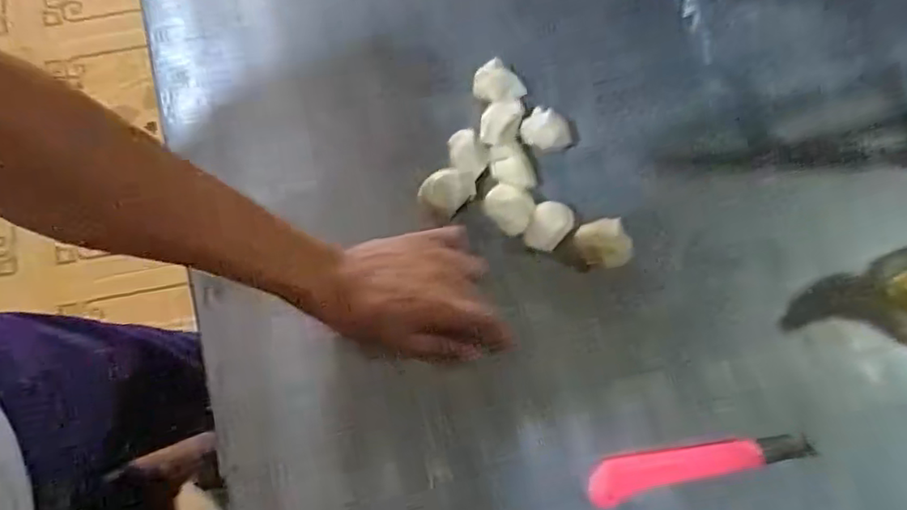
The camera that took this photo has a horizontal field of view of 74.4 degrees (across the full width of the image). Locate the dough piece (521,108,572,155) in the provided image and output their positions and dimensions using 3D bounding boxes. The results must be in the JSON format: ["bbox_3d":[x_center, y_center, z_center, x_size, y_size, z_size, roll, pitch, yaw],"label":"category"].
[{"bbox_3d":[0.080,-0.106,0.513,0.042,0.032,0.033,13,78,2],"label":"dough piece"}]

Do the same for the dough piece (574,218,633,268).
[{"bbox_3d":[0.121,-0.008,0.492,0.041,0.025,0.040,0,78,-1],"label":"dough piece"}]

